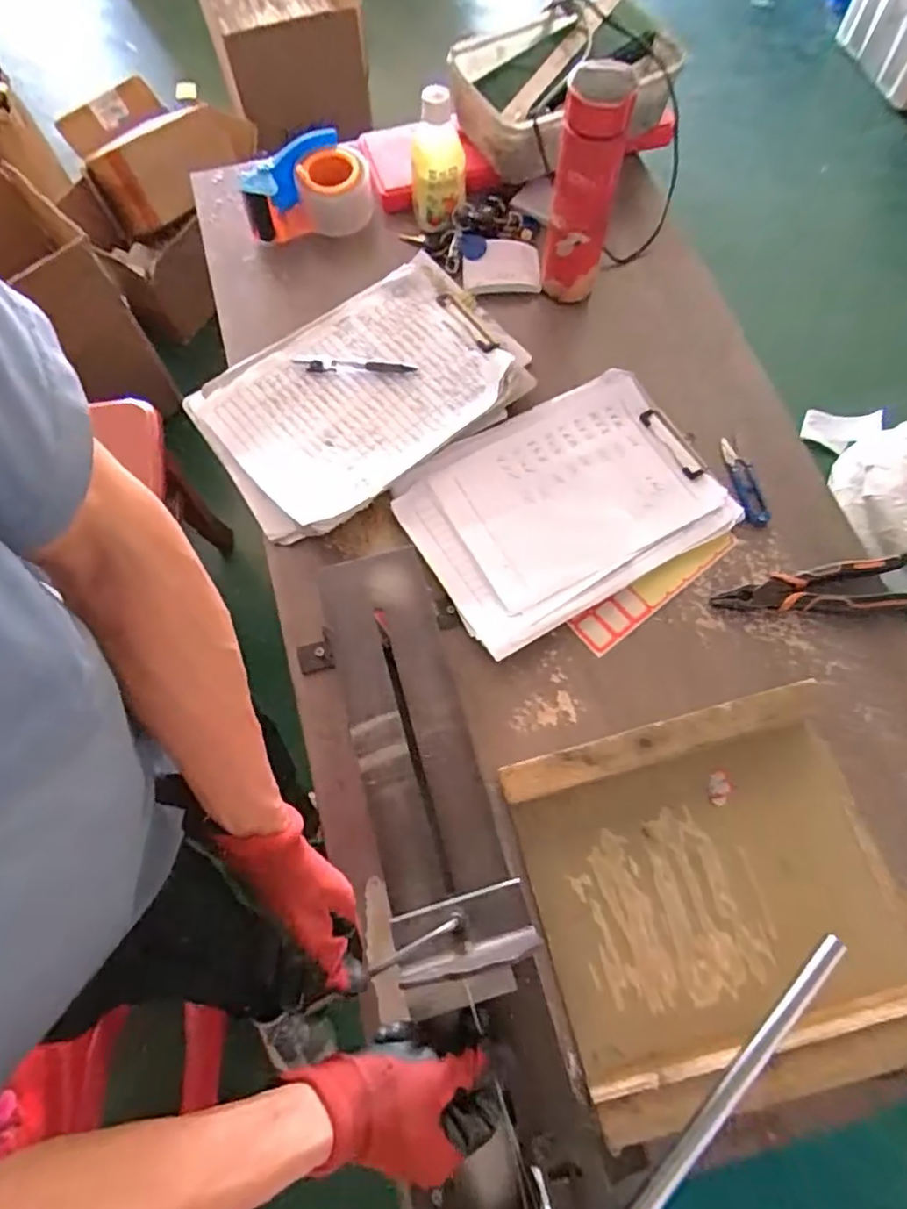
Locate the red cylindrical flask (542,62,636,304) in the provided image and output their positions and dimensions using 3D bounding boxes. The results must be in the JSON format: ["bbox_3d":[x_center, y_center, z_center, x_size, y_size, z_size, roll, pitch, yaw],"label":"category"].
[{"bbox_3d":[0.143,-0.448,0.695,0.066,0.225,0.075,11,70,5],"label":"red cylindrical flask"}]

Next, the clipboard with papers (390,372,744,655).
[{"bbox_3d":[0.112,-0.104,0.667,0.304,0.023,0.220,-29,72,-9],"label":"clipboard with papers"}]

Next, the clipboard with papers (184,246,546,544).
[{"bbox_3d":[-0.103,-0.244,0.709,0.352,0.031,0.243,-37,73,-12],"label":"clipboard with papers"}]

